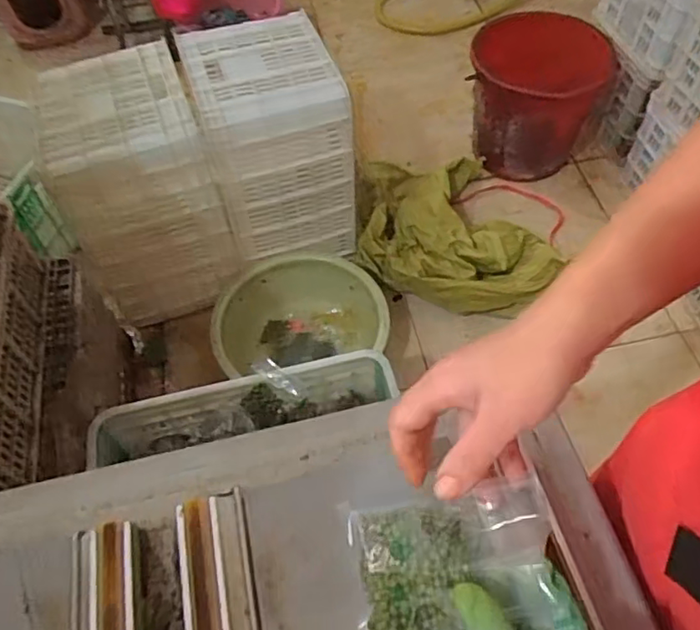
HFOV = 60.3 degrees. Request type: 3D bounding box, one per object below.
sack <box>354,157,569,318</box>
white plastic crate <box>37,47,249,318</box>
[{"bbox_3d":[0.266,-0.252,1.544,0.477,0.174,0.537,1,56,3],"label":"sack"},{"bbox_3d":[-0.441,-0.259,1.336,0.312,0.456,0.311,-14,56,-7],"label":"white plastic crate"}]

